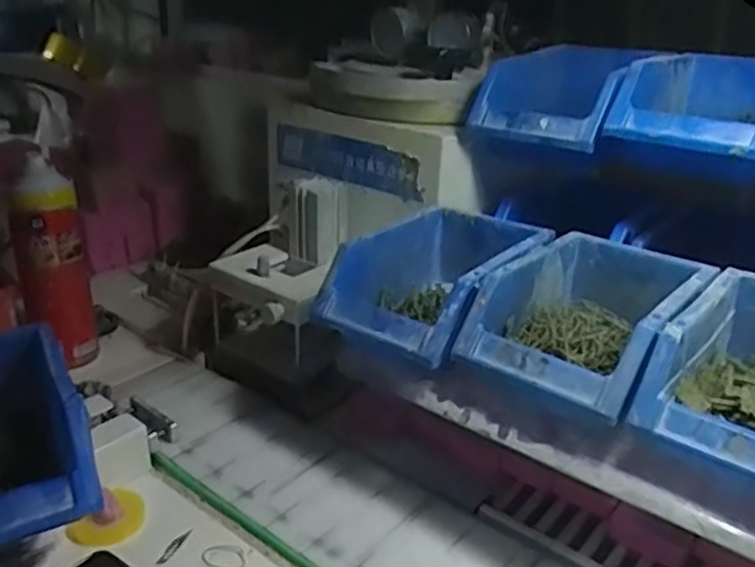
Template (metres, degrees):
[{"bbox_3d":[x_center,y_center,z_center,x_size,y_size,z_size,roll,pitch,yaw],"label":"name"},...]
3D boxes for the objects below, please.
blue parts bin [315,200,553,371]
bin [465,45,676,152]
[{"bbox_3d":[0.051,-0.005,0.579,0.130,0.068,0.186,18,28,30],"label":"blue parts bin"},{"bbox_3d":[0.175,-0.176,0.651,0.129,0.062,0.180,18,28,30],"label":"bin"}]

